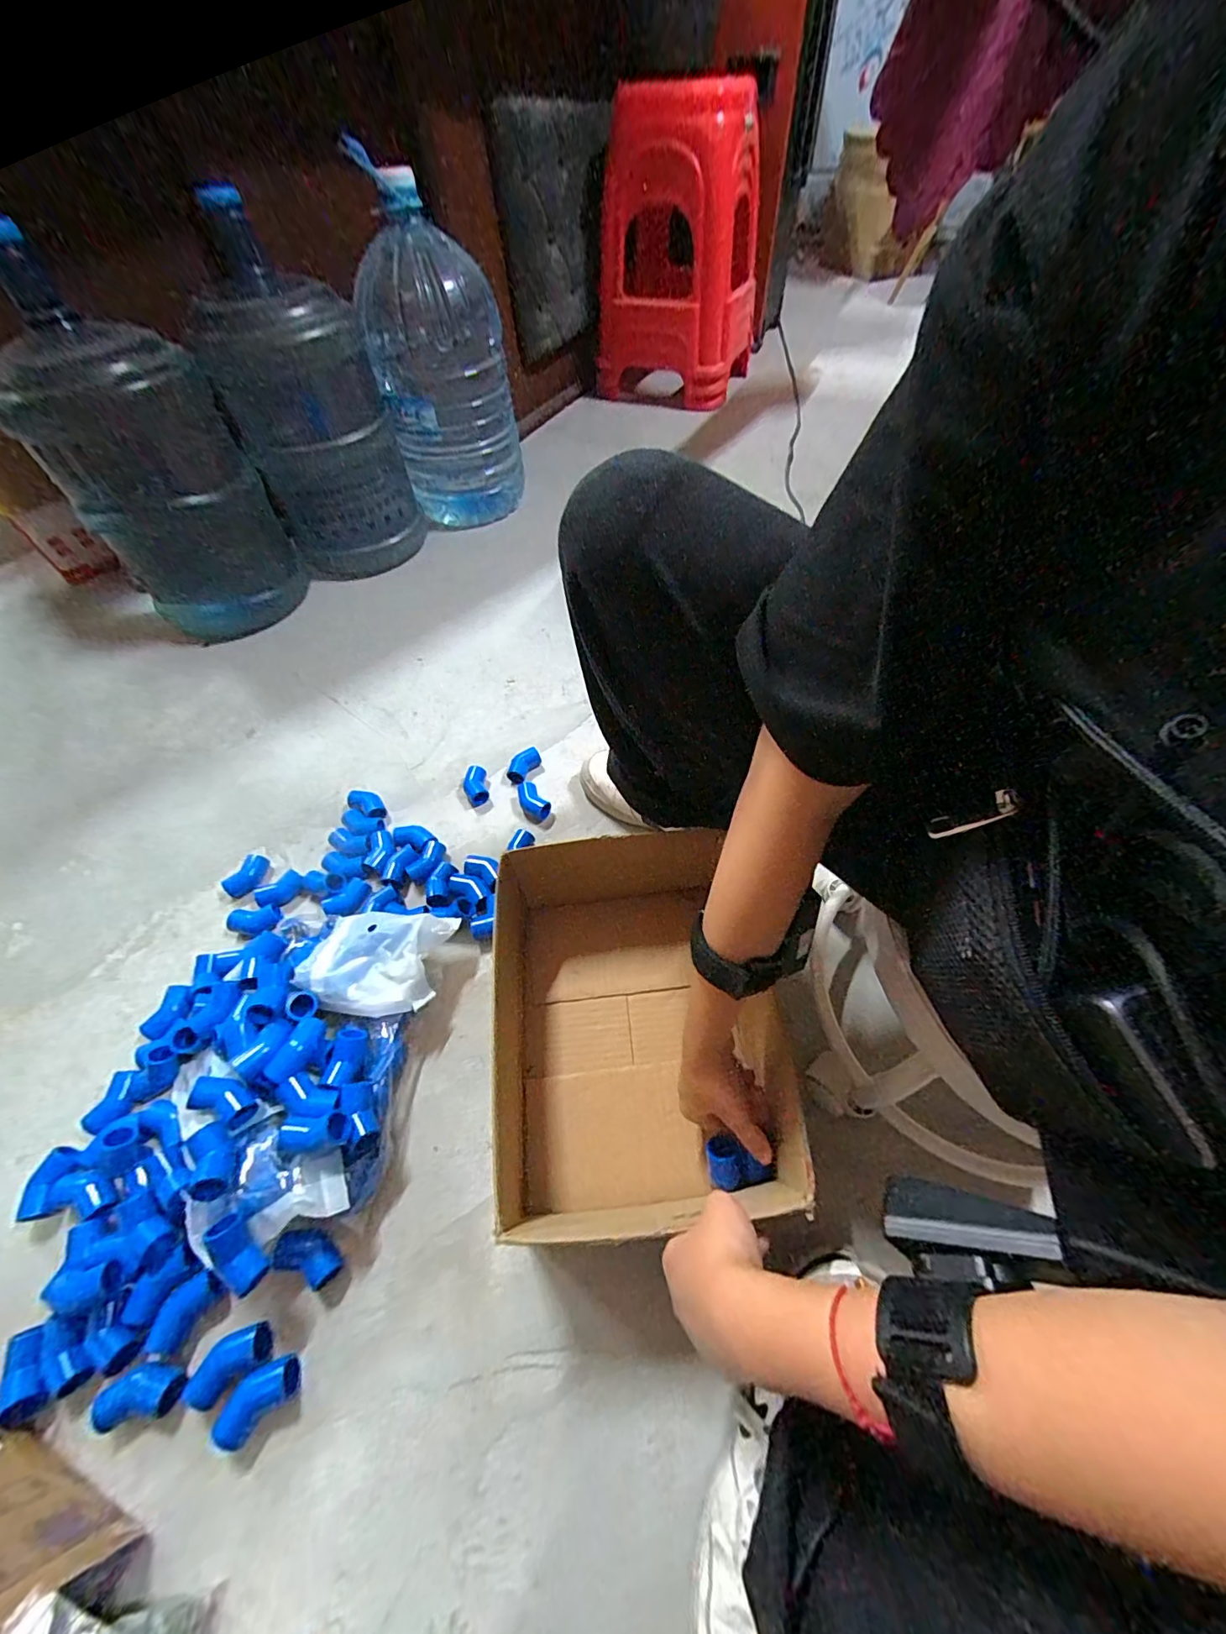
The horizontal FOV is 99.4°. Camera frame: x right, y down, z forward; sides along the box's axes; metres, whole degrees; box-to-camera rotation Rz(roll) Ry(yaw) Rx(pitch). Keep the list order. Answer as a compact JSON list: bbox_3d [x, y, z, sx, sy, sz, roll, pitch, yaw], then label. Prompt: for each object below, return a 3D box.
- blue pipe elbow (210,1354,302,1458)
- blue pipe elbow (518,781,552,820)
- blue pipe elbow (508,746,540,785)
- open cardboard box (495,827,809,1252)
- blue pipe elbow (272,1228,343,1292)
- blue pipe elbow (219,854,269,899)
[{"bbox_3d":[-0.263,0.430,0.384,0.057,0.020,0.030,-35,63,-22],"label":"blue pipe elbow"},{"bbox_3d":[-0.105,-0.021,0.684,0.027,0.025,0.054,-35,63,-22],"label":"blue pipe elbow"},{"bbox_3d":[-0.124,-0.072,0.729,0.026,0.027,0.058,30,60,18],"label":"blue pipe elbow"},{"bbox_3d":[0.012,0.169,0.487,0.231,0.120,0.325,-6,56,-5],"label":"open cardboard box"},{"bbox_3d":[-0.250,0.362,0.430,0.052,0.020,0.031,19,58,12],"label":"blue pipe elbow"},{"bbox_3d":[-0.446,0.074,0.637,0.032,0.022,0.055,25,59,15],"label":"blue pipe elbow"}]

